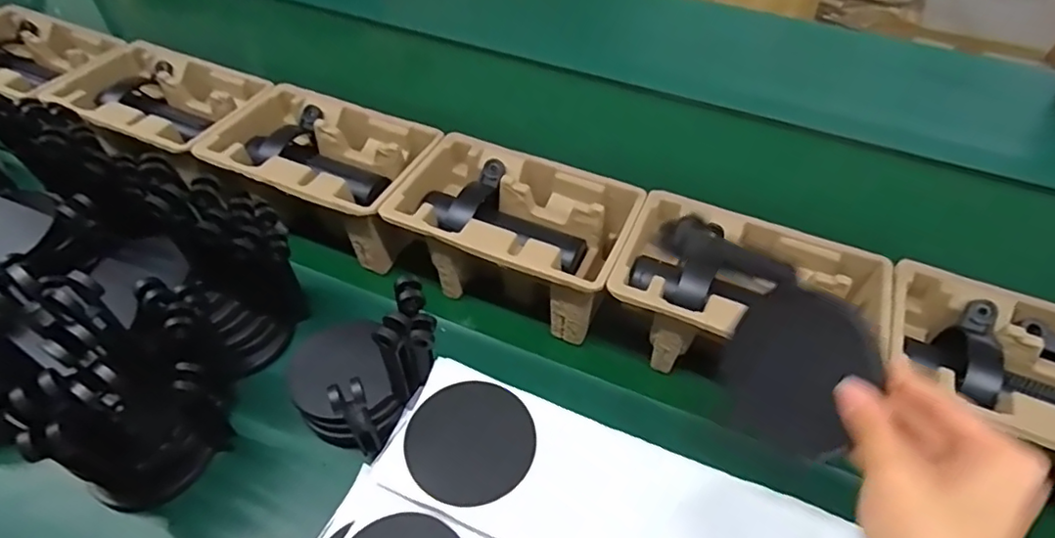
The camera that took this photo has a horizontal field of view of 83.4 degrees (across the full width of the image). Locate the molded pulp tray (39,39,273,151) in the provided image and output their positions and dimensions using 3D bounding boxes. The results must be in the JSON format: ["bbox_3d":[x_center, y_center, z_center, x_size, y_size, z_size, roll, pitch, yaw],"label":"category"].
[{"bbox_3d":[-0.446,-0.200,0.715,0.246,0.049,0.150,18,50,16],"label":"molded pulp tray"}]

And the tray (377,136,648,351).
[{"bbox_3d":[-0.014,-0.034,0.613,0.227,0.099,0.141,17,50,15],"label":"tray"}]

